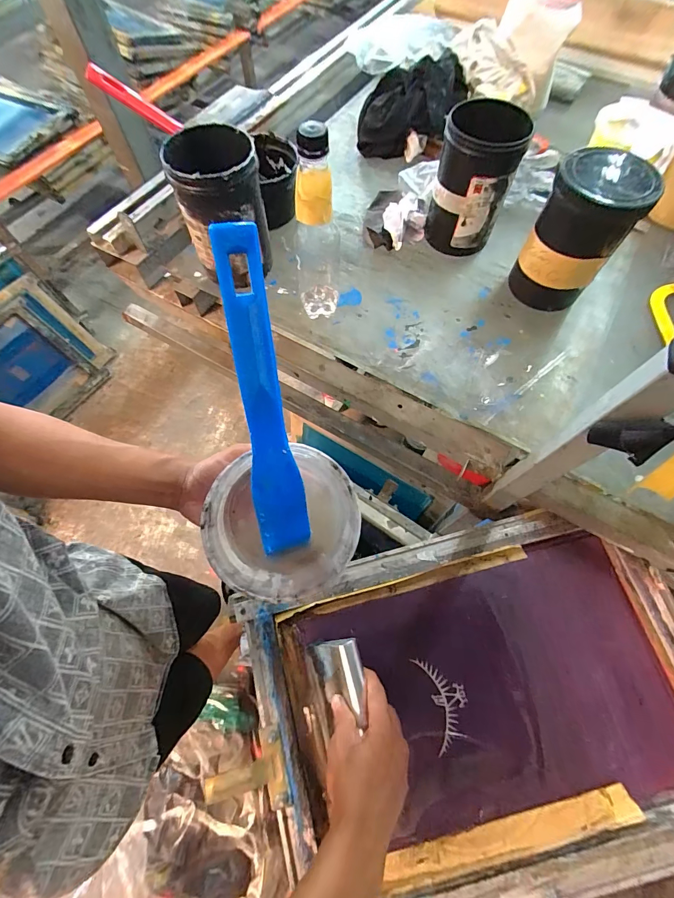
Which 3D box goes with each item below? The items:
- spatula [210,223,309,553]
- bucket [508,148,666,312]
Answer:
[{"bbox_3d":[-0.057,-0.019,0.296,0.042,0.273,0.013,-5,34,-3],"label":"spatula"},{"bbox_3d":[0.306,-0.272,0.485,0.103,0.162,0.096,0,66,0],"label":"bucket"}]

